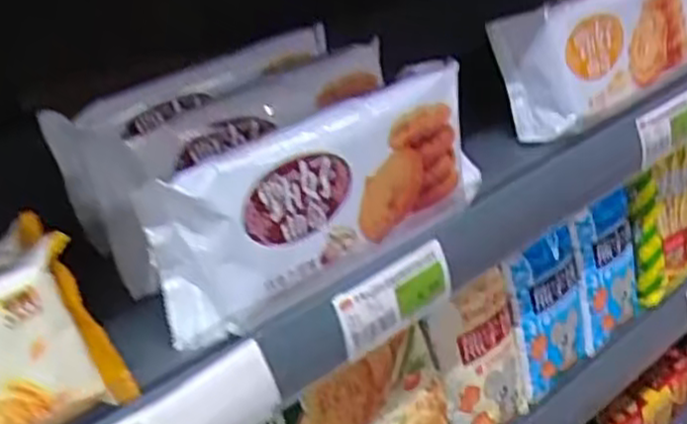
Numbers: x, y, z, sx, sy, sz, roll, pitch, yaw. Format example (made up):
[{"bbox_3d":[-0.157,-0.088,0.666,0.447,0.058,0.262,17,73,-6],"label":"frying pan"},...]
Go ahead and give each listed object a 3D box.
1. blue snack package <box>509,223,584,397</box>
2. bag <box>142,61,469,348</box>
[{"bbox_3d":[0.170,0.082,0.638,0.079,0.120,0.037,-30,41,-34],"label":"blue snack package"},{"bbox_3d":[-0.009,-0.013,0.419,0.197,0.080,0.041,-27,39,-30],"label":"bag"}]

